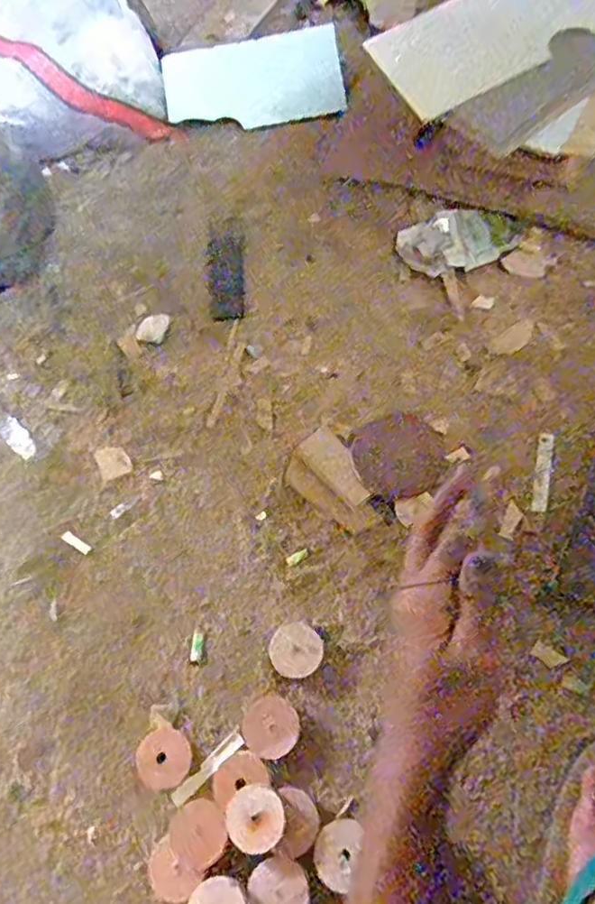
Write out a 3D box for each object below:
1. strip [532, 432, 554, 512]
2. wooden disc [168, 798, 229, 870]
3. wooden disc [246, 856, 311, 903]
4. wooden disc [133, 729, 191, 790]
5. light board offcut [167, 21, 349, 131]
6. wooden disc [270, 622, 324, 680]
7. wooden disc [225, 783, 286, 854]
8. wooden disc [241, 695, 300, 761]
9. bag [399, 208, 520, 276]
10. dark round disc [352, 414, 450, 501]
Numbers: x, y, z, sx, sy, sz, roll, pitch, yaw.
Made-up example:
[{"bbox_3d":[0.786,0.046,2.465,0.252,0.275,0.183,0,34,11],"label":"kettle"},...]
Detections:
[{"bbox_3d":[0.257,0.021,0.654,0.015,0.004,0.085,9,81,7],"label":"strip"},{"bbox_3d":[-0.088,0.338,0.554,0.059,0.008,0.052,22,71,33],"label":"wooden disc"},{"bbox_3d":[-0.016,0.368,0.522,0.048,0.010,0.050,-3,68,7],"label":"wooden disc"},{"bbox_3d":[-0.128,0.292,0.595,0.052,0.007,0.051,-3,68,7],"label":"wooden disc"},{"bbox_3d":[-0.063,-0.516,0.871,0.246,0.012,0.108,-4,101,9],"label":"light board offcut"},{"bbox_3d":[-0.001,0.194,0.613,0.050,0.004,0.051,-3,68,7],"label":"wooden disc"},{"bbox_3d":[-0.036,0.320,0.546,0.049,0.012,0.050,-3,68,7],"label":"wooden disc"},{"bbox_3d":[-0.025,0.256,0.582,0.051,0.006,0.053,-3,68,7],"label":"wooden disc"},{"bbox_3d":[0.193,-0.253,0.750,0.139,0.015,0.077,-5,78,12],"label":"bag"},{"bbox_3d":[0.111,0.005,0.679,0.100,0.006,0.088,-10,78,4],"label":"dark round disc"}]

